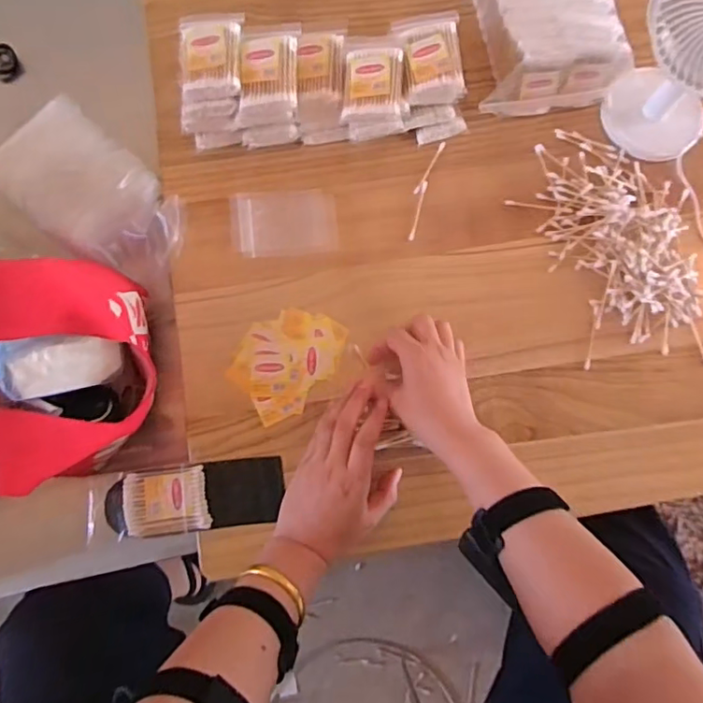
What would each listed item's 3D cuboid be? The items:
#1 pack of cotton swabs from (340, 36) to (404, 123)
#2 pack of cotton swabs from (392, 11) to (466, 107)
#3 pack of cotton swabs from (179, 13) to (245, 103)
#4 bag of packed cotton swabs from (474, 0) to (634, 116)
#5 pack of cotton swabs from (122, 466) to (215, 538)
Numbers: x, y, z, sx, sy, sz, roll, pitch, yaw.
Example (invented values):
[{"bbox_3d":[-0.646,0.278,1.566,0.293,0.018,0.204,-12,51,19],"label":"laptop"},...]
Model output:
[{"bbox_3d":[0.021,-0.278,0.570,0.058,0.029,0.094,3,77,-2],"label":"pack of cotton swabs"},{"bbox_3d":[0.080,-0.301,0.580,0.063,0.026,0.100,-5,77,-4],"label":"pack of cotton swabs"},{"bbox_3d":[-0.140,-0.296,0.561,0.060,0.025,0.093,-1,77,-3],"label":"pack of cotton swabs"},{"bbox_3d":[0.211,-0.389,0.646,0.158,0.081,0.216,-9,77,-5],"label":"bag of packed cotton swabs"},{"bbox_3d":[-0.179,0.146,0.548,0.079,0.010,0.060,-6,77,-4],"label":"pack of cotton swabs"}]

